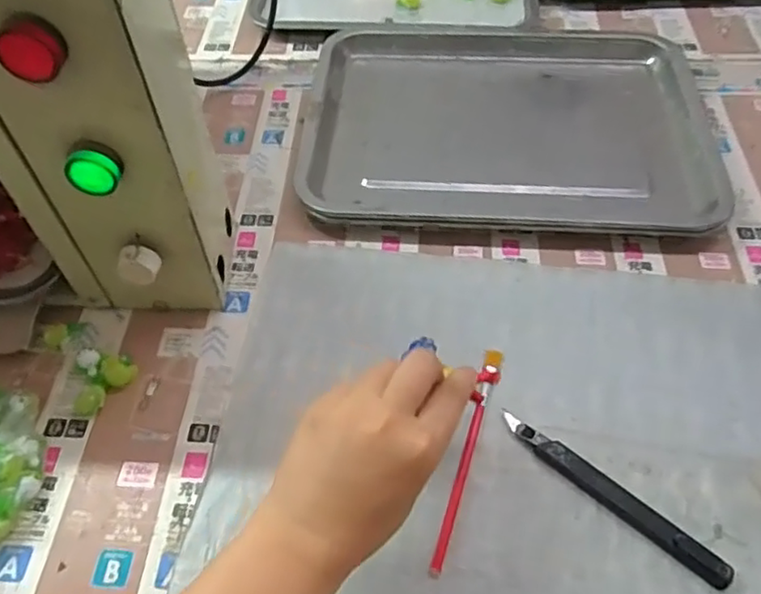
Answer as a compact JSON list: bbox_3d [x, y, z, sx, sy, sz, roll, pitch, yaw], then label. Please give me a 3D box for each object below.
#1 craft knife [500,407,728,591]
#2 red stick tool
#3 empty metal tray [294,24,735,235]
[{"bbox_3d":[0.138,0.118,0.375,0.149,0.012,0.015,37,63,23],"label":"craft knife"},{"bbox_3d":[0.056,0.098,0.394,0.013,0.006,0.155,16,55,11],"label":"red stick tool"},{"bbox_3d":[0.116,-0.170,0.577,0.355,0.023,0.271,4,55,4],"label":"empty metal tray"}]

